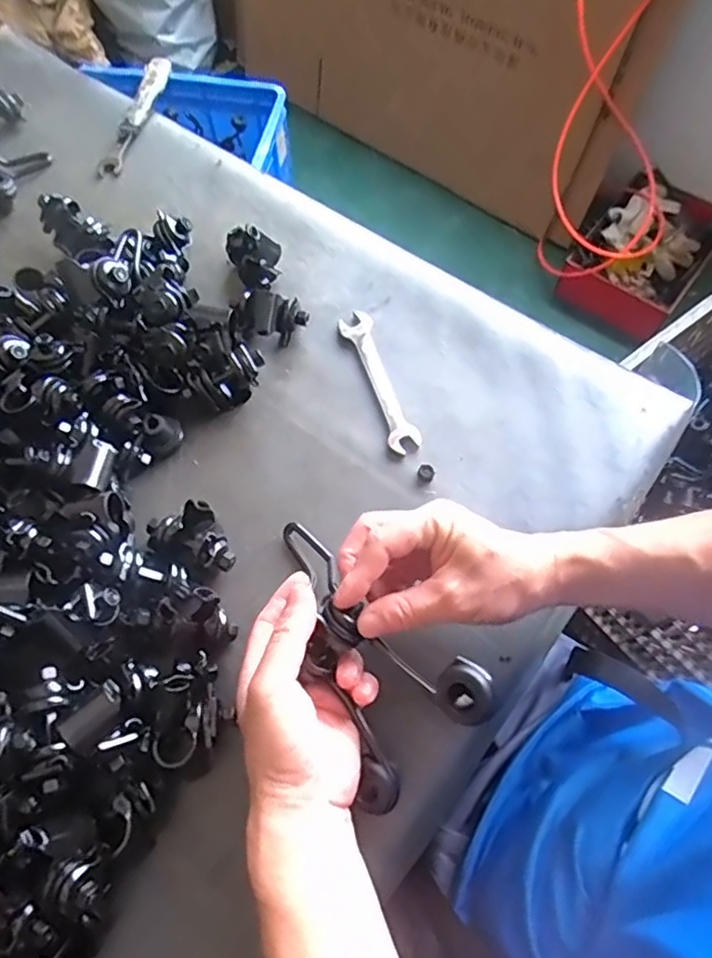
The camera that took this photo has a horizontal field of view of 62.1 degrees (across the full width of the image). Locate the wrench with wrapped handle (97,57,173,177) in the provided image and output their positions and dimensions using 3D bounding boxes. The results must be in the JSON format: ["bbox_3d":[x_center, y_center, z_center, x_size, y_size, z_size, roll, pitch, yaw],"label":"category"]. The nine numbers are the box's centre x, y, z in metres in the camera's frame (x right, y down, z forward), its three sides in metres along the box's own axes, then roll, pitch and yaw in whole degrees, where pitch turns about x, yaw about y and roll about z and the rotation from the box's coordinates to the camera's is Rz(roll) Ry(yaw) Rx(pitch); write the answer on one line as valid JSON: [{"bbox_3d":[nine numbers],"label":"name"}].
[{"bbox_3d":[-0.238,-0.395,0.641,0.026,0.023,0.164,14,67,8],"label":"wrench with wrapped handle"}]

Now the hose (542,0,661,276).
[{"bbox_3d":[0.533,-0.750,1.099,0.339,0.739,0.319,27,69,13],"label":"hose"}]

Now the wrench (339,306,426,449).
[{"bbox_3d":[0.020,-0.086,0.505,0.027,0.010,0.144,-18,66,-6],"label":"wrench"}]

